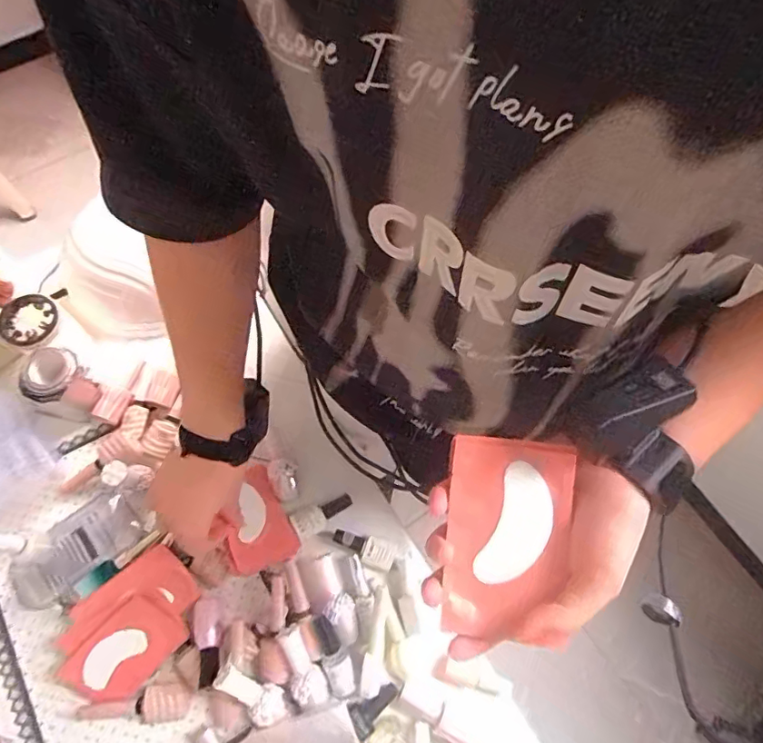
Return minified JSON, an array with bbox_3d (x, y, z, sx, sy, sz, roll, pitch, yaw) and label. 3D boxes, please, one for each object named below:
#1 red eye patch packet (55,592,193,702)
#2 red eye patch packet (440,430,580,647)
[{"bbox_3d":[-0.259,0.281,0.507,0.106,0.006,0.073,-46,104,-12],"label":"red eye patch packet"},{"bbox_3d":[0.072,0.093,0.290,0.067,0.006,0.106,4,83,5],"label":"red eye patch packet"}]

